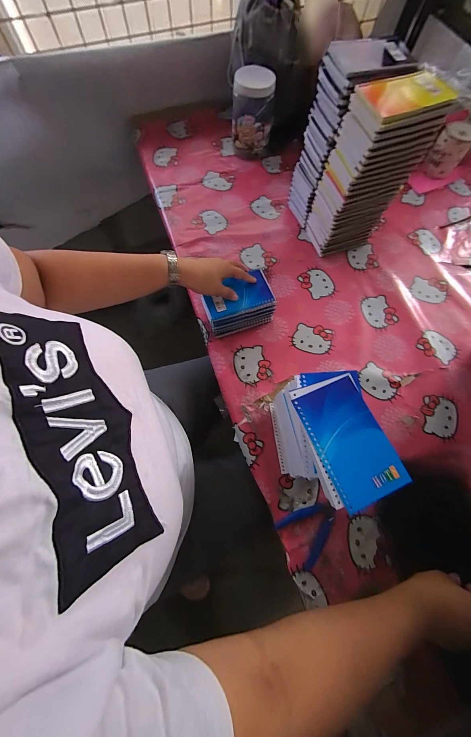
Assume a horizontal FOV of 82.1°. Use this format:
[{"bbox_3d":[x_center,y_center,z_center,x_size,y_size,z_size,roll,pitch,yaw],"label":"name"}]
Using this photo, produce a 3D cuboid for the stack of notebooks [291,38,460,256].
[{"bbox_3d":[0.233,-0.416,0.558,0.134,0.282,0.199,-17,72,-7],"label":"stack of notebooks"}]

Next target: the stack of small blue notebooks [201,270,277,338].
[{"bbox_3d":[0.005,-0.133,0.556,0.135,0.074,0.085,-20,72,-8],"label":"stack of small blue notebooks"}]

